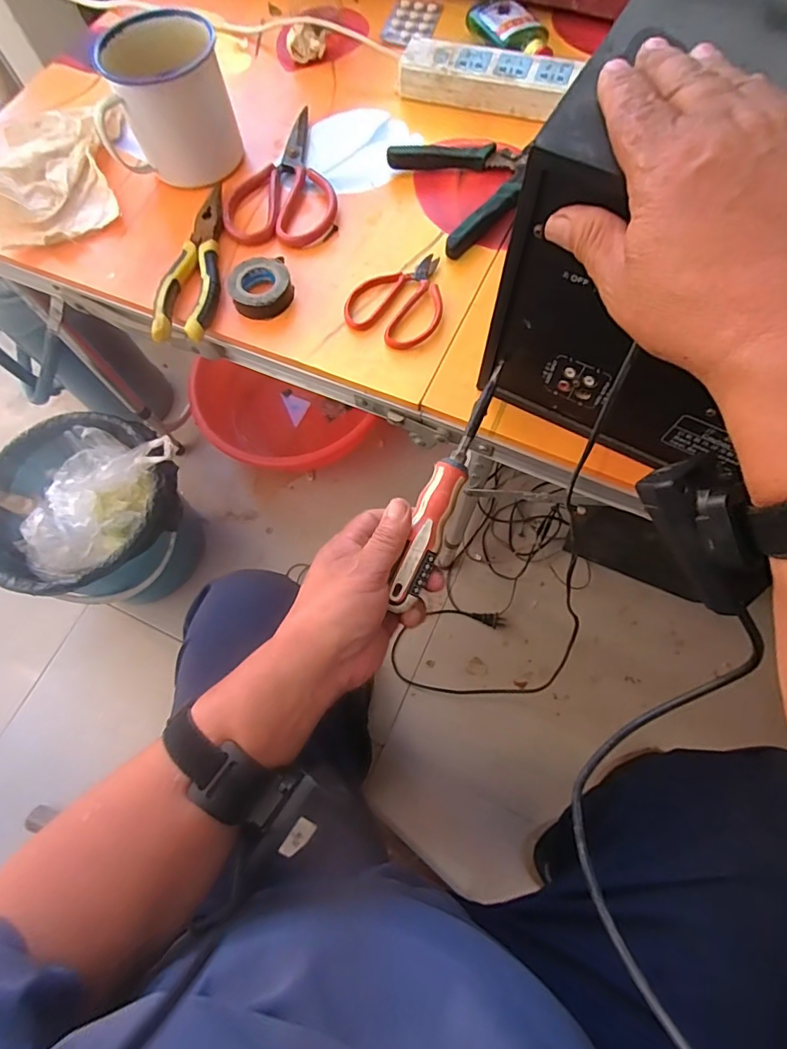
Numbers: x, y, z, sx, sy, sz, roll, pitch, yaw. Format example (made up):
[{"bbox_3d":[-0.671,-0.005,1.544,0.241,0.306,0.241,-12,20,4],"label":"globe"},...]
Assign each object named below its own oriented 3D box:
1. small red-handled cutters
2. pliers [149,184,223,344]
[{"bbox_3d":[0.010,-0.202,0.437,0.080,0.005,0.100,28,74,12],"label":"small red-handled cutters"},{"bbox_3d":[-0.184,-0.238,0.453,0.050,0.017,0.171,-2,70,2],"label":"pliers"}]

